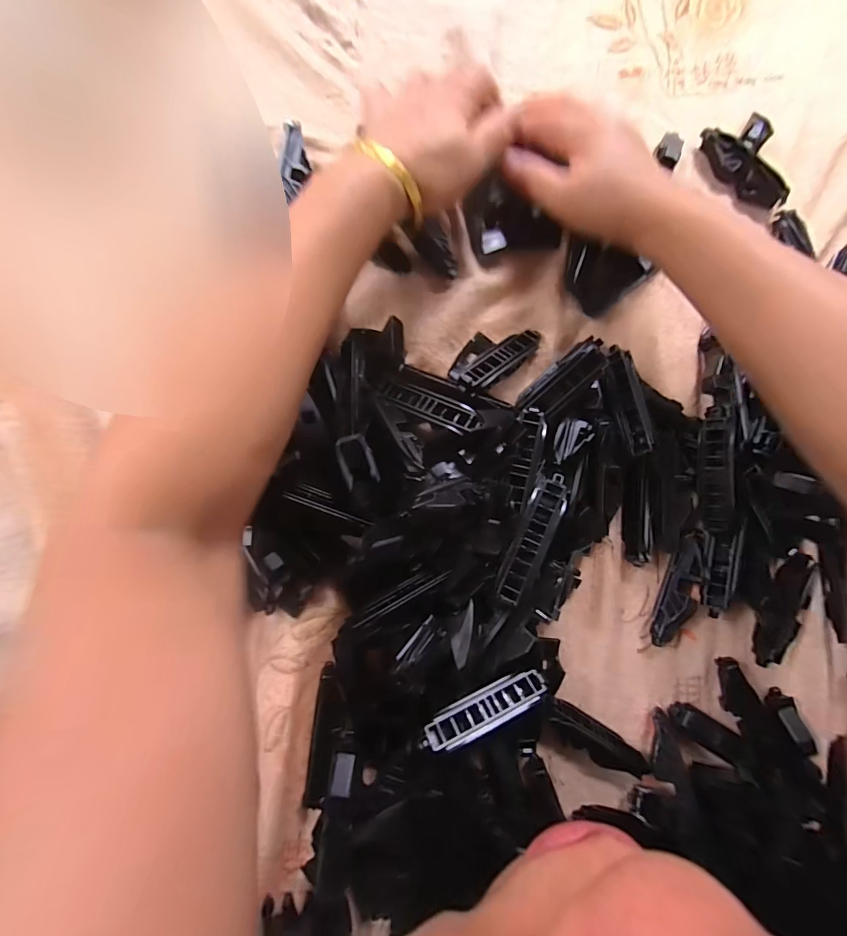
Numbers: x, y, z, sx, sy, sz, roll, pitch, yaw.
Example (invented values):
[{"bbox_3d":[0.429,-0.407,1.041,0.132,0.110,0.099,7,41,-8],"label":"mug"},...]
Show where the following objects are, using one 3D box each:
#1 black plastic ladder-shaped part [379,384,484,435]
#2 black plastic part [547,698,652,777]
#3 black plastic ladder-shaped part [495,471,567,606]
[{"bbox_3d":[0.005,-0.039,0.258,0.068,0.006,0.016,23,83,16],"label":"black plastic ladder-shaped part"},{"bbox_3d":[0.110,0.177,0.263,0.079,0.018,0.020,36,83,0],"label":"black plastic part"},{"bbox_3d":[0.064,0.040,0.236,0.018,0.010,0.077,26,84,-3],"label":"black plastic ladder-shaped part"}]

